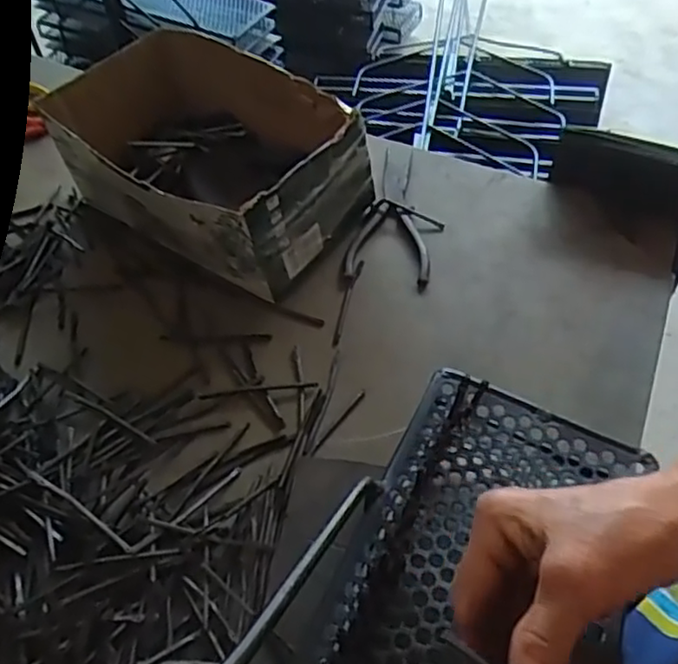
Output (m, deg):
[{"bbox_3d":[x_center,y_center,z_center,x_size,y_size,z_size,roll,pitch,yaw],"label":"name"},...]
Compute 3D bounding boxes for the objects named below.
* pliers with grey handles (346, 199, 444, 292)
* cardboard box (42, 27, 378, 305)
[{"bbox_3d":[0.054,-0.086,0.644,0.078,0.013,0.099,11,53,12],"label":"pliers with grey handles"},{"bbox_3d":[-0.136,-0.174,0.662,0.311,0.114,0.182,33,60,26],"label":"cardboard box"}]

